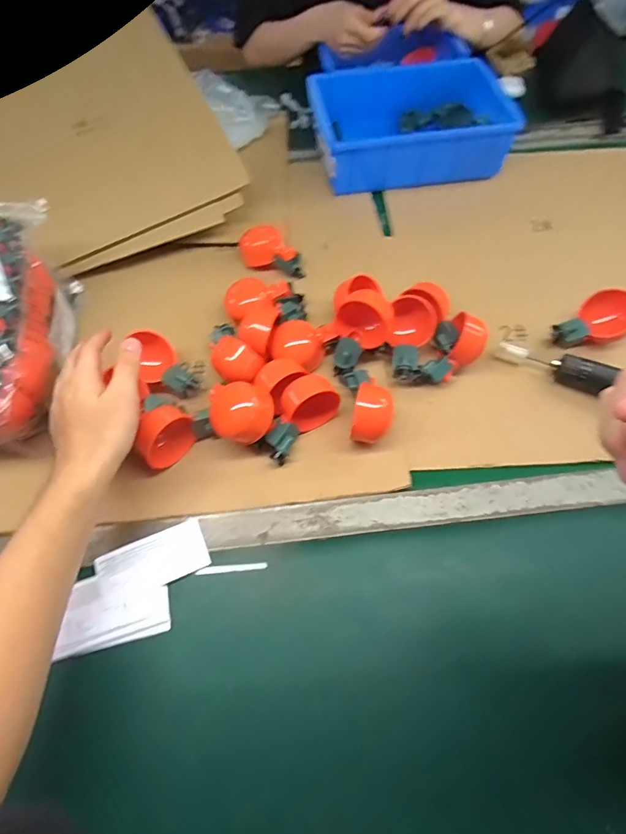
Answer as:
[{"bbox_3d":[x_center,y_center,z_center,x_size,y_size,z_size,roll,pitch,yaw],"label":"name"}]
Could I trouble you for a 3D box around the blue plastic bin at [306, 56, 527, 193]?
[{"bbox_3d":[0.156,-0.463,0.735,0.299,0.099,0.202,-8,60,-3],"label":"blue plastic bin"}]

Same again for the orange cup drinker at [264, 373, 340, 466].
[{"bbox_3d":[-0.017,0.000,0.493,0.101,0.047,0.052,-40,68,-19],"label":"orange cup drinker"}]

